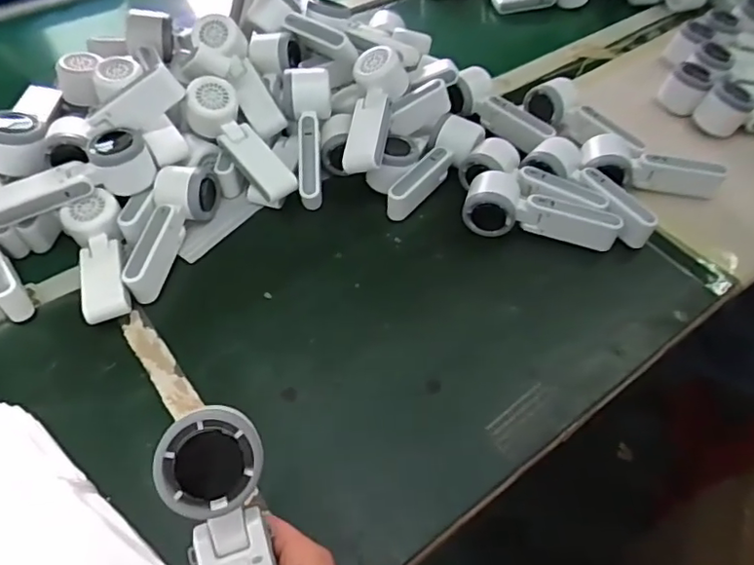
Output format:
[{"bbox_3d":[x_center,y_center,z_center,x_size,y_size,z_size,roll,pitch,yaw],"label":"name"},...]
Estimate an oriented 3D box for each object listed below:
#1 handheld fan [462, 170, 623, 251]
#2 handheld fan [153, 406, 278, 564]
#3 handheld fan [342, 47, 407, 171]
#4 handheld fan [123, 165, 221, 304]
[{"bbox_3d":[0.181,-0.084,0.650,0.170,0.049,0.076,5,50,3],"label":"handheld fan"},{"bbox_3d":[-0.083,0.151,0.320,0.054,0.026,0.159,-11,89,-10],"label":"handheld fan"},{"bbox_3d":[-0.005,-0.198,0.656,0.058,0.041,0.164,9,67,6],"label":"handheld fan"},{"bbox_3d":[-0.214,-0.057,0.607,0.056,0.057,0.162,2,50,1],"label":"handheld fan"}]

